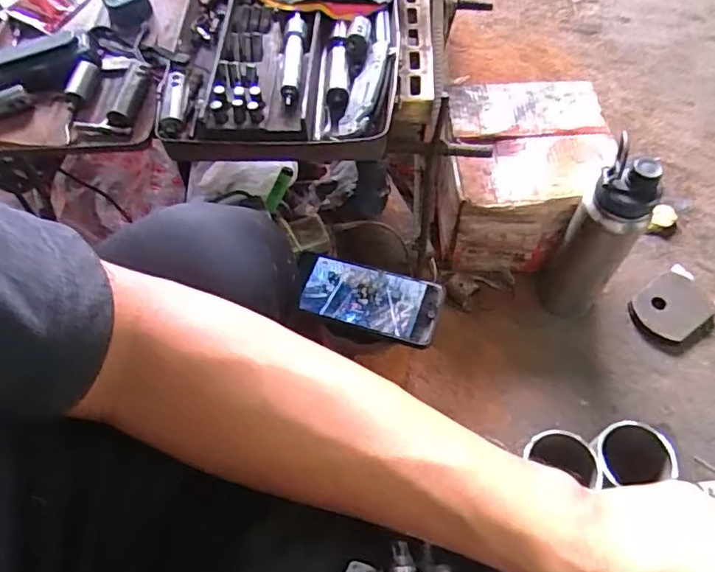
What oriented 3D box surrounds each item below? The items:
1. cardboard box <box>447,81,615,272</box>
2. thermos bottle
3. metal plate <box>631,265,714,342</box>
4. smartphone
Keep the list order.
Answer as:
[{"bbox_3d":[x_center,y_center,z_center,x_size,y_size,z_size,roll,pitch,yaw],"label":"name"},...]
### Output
[{"bbox_3d":[0.236,-0.158,0.824,0.212,0.166,0.214,1,59,2],"label":"cardboard box"},{"bbox_3d":[0.300,-0.053,0.715,0.085,0.276,0.066,26,63,16],"label":"thermos bottle"},{"bbox_3d":[0.456,0.028,0.807,0.121,0.016,0.083,-33,63,-17],"label":"metal plate"},{"bbox_3d":[0.008,0.015,0.598,0.158,0.015,0.076,15,60,10],"label":"smartphone"}]

